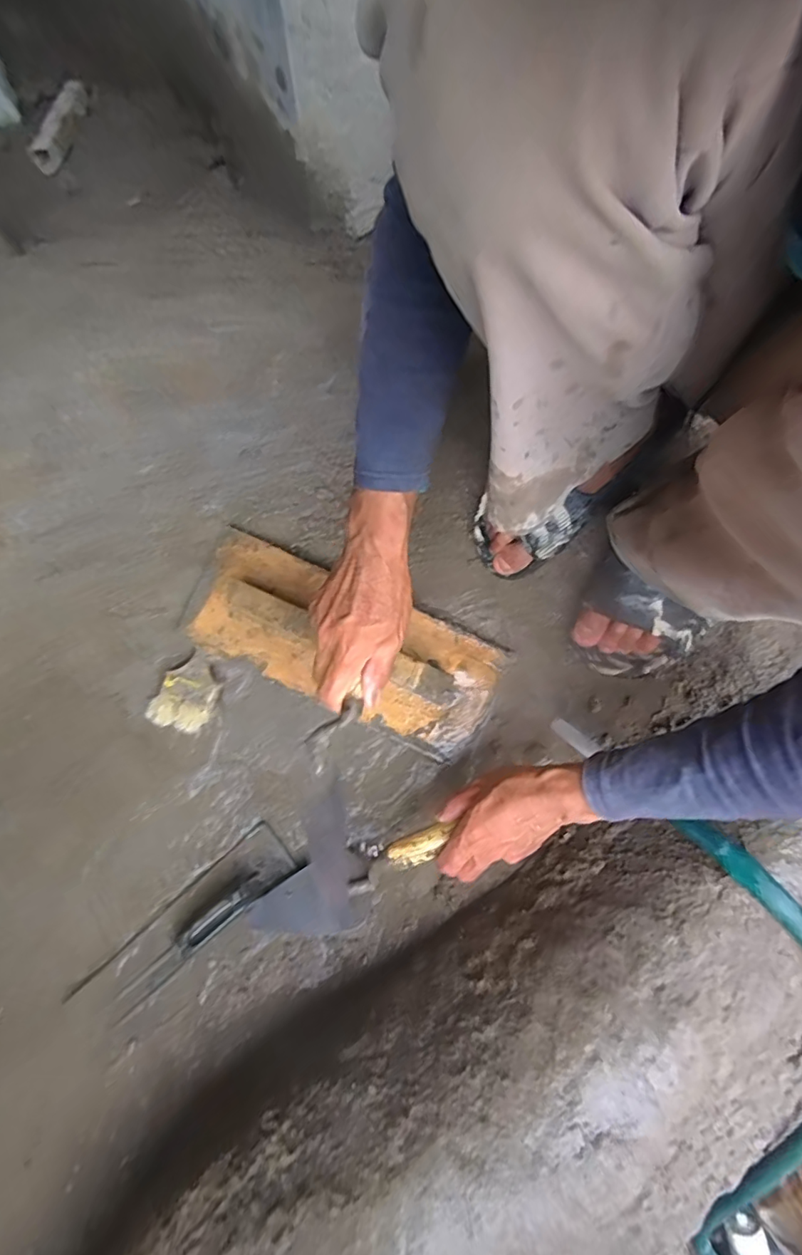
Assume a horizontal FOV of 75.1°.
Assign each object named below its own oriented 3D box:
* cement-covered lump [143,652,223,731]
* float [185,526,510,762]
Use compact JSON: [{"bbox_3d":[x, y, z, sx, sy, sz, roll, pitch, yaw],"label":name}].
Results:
[{"bbox_3d":[-0.272,0.089,0.667,0.071,0.020,0.095,34,75,9],"label":"cement-covered lump"},{"bbox_3d":[-0.076,0.015,0.637,0.392,0.070,0.157,24,84,5],"label":"float"}]

